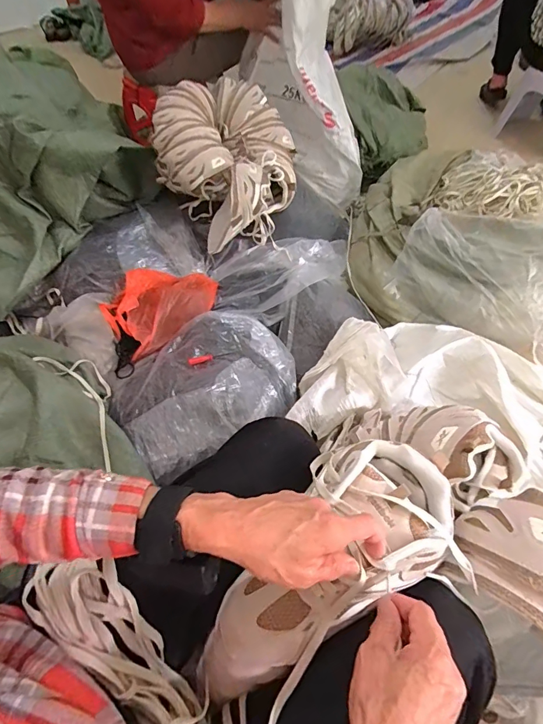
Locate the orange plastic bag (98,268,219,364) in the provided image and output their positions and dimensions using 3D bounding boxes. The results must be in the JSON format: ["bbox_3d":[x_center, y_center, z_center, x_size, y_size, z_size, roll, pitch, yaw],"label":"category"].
[{"bbox_3d":[-0.248,-0.141,0.949,0.260,0.066,0.204,-32,59,-18],"label":"orange plastic bag"}]

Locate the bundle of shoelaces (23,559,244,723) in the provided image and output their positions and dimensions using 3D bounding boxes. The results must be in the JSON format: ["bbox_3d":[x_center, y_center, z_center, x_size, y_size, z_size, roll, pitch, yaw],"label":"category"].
[{"bbox_3d":[-0.100,0.283,0.346,0.335,0.064,0.084,38,65,26],"label":"bundle of shoelaces"}]

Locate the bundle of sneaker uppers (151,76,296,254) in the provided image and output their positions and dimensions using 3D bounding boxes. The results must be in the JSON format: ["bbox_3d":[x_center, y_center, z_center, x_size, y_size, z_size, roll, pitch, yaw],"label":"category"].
[{"bbox_3d":[-0.116,-0.496,1.029,0.339,0.213,0.442,-1,54,3],"label":"bundle of sneaker uppers"}]

